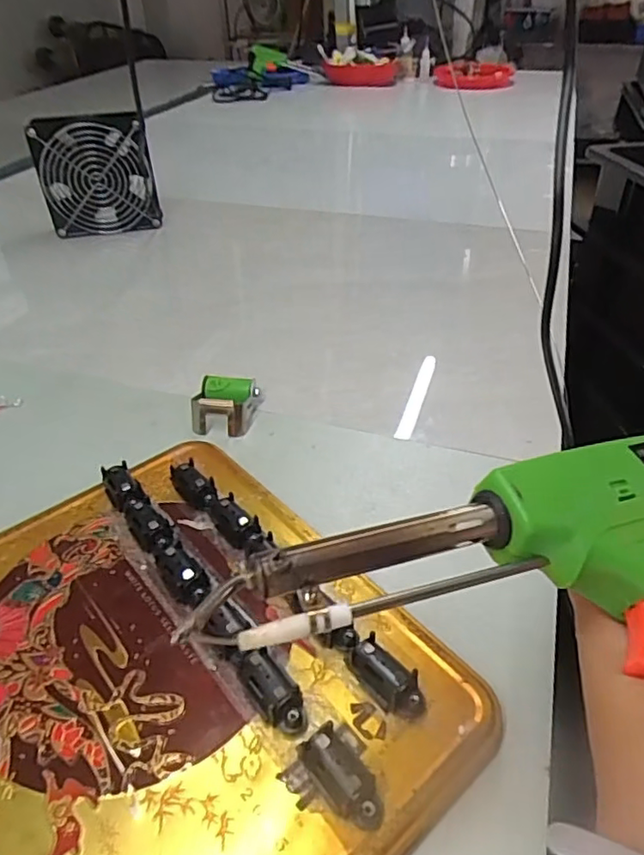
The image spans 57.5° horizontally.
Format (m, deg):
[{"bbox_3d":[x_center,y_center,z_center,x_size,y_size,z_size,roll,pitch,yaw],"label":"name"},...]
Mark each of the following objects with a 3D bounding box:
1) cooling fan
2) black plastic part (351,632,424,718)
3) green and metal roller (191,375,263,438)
[{"bbox_3d":[-0.252,-0.280,0.661,0.120,0.128,0.031,-11,40,-11],"label":"cooling fan"},{"bbox_3d":[0.026,0.102,0.238,0.033,0.016,0.014,30,49,33],"label":"black plastic part"},{"bbox_3d":[-0.067,-0.016,0.408,0.039,0.020,0.043,5,39,8],"label":"green and metal roller"}]

